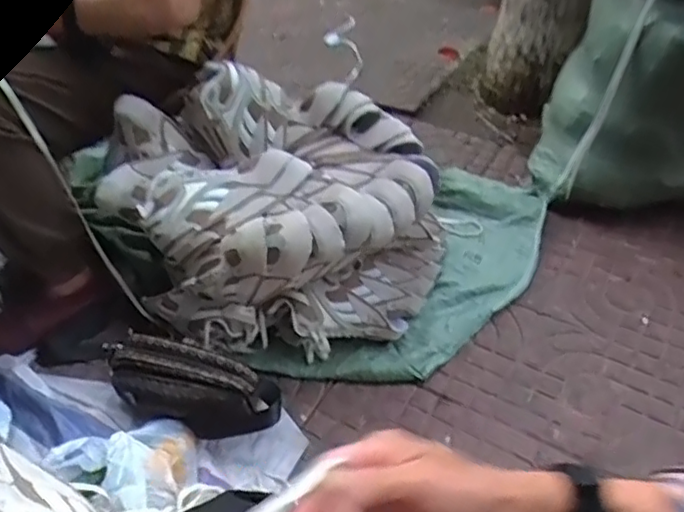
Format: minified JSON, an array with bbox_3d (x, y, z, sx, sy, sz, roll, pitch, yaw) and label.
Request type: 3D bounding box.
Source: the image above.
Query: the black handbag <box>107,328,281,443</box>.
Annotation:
[{"bbox_3d":[-0.225,0.205,0.916,0.272,0.137,0.073,10,45,10],"label":"black handbag"}]

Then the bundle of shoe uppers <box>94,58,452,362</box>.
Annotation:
[{"bbox_3d":[-0.109,-0.046,0.992,0.512,0.352,0.301,10,43,10],"label":"bundle of shoe uppers"}]

